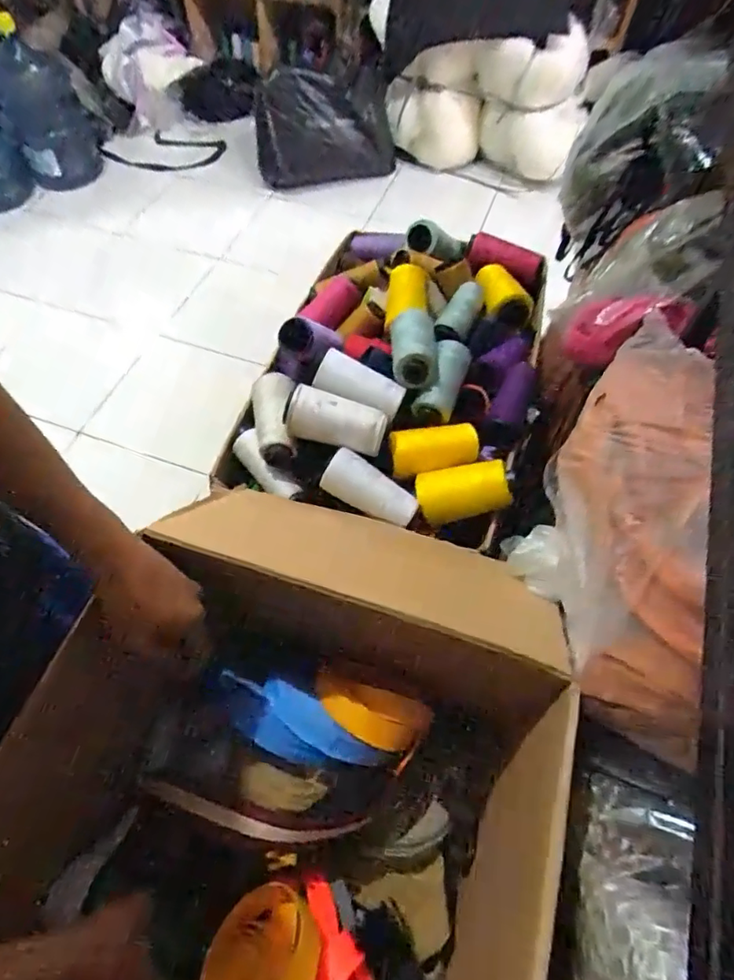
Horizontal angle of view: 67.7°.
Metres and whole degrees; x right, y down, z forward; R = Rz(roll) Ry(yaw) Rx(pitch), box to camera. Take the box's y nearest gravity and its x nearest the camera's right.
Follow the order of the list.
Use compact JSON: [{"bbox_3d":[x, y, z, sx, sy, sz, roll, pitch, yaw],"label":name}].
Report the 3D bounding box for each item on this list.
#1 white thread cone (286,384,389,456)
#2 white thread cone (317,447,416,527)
[{"bbox_3d":[-0.034,-0.076,0.608,0.110,0.046,0.048,14,59,9],"label":"white thread cone"},{"bbox_3d":[0.004,-0.001,0.601,0.106,0.045,0.042,24,61,15],"label":"white thread cone"}]

